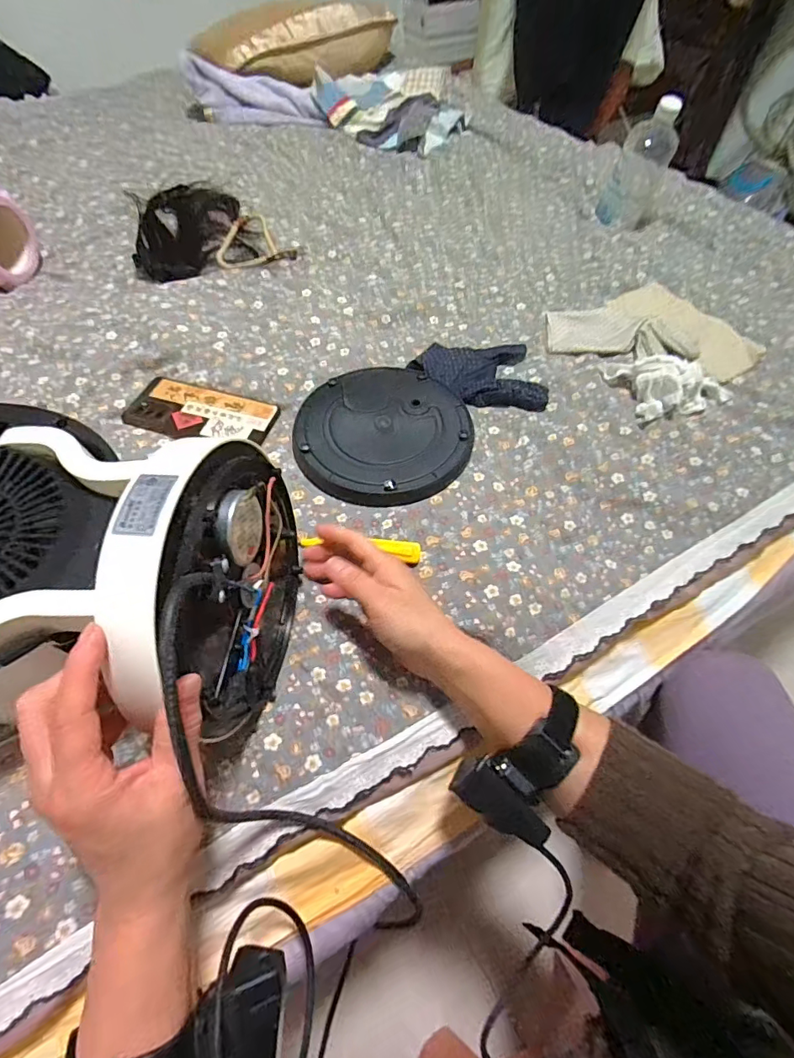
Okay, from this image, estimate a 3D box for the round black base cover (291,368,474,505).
[{"bbox_3d":[-0.014,-0.109,0.516,0.186,0.017,0.180,2,58,-3],"label":"round black base cover"}]

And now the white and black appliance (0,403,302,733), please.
[{"bbox_3d":[-0.232,0.027,0.338,0.286,0.191,0.194,4,58,-1],"label":"white and black appliance"}]

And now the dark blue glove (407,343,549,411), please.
[{"bbox_3d":[0.099,-0.192,0.573,0.156,0.019,0.112,4,58,-1],"label":"dark blue glove"}]

